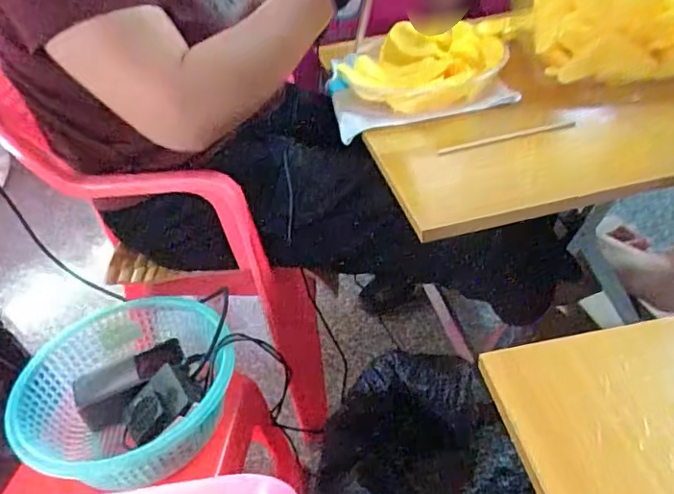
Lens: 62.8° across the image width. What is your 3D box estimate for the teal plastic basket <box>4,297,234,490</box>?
[{"bbox_3d":[-0.230,0.152,0.633,0.227,0.066,0.219,-5,36,3],"label":"teal plastic basket"}]

